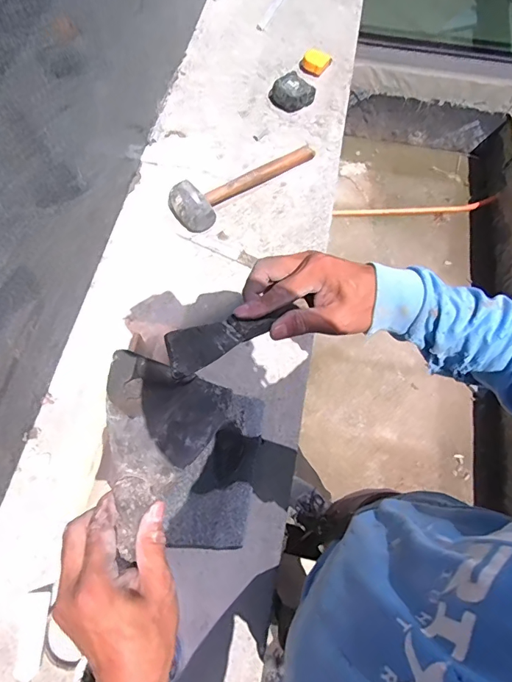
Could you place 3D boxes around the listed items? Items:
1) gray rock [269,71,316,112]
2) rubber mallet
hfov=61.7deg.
[{"bbox_3d":[0.086,-0.584,1.010,0.091,0.042,0.089,-29,68,-13],"label":"gray rock"},{"bbox_3d":[-0.013,-0.327,0.882,0.332,0.072,0.092,-34,70,-15],"label":"rubber mallet"}]

